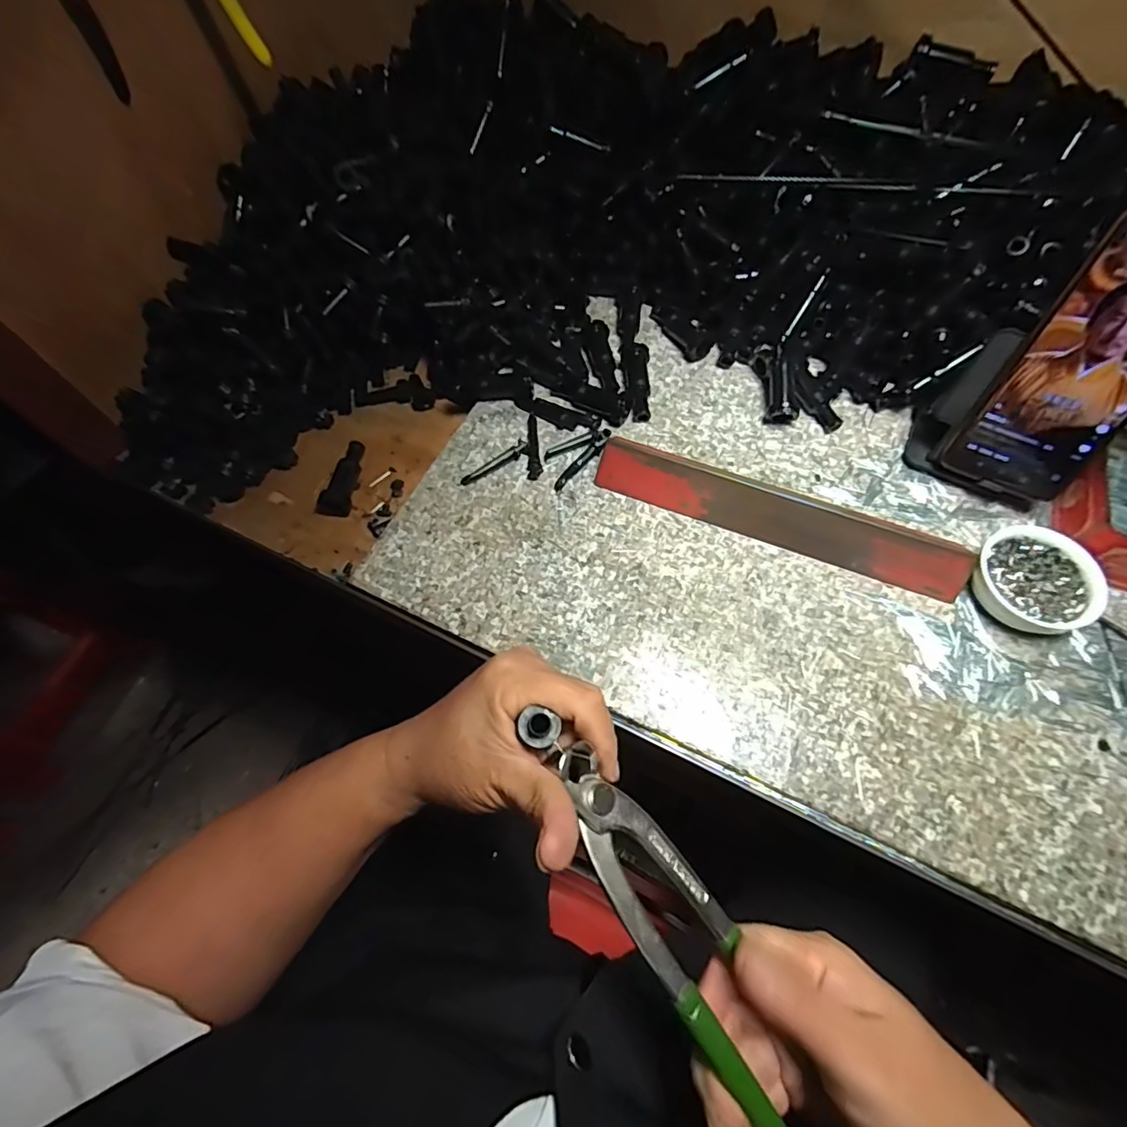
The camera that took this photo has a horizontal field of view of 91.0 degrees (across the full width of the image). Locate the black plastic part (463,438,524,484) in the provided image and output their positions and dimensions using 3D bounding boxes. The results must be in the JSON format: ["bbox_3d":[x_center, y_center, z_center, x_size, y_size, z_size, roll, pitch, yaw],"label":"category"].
[{"bbox_3d":[-0.053,-0.077,0.424,0.057,0.006,0.010,-32,67,-14],"label":"black plastic part"}]

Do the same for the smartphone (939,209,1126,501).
[{"bbox_3d":[0.322,-0.119,0.343,0.075,0.163,0.006,26,42,14],"label":"smartphone"}]

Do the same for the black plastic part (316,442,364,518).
[{"bbox_3d":[-0.178,-0.070,0.448,0.025,0.013,0.068,4,63,3],"label":"black plastic part"}]

